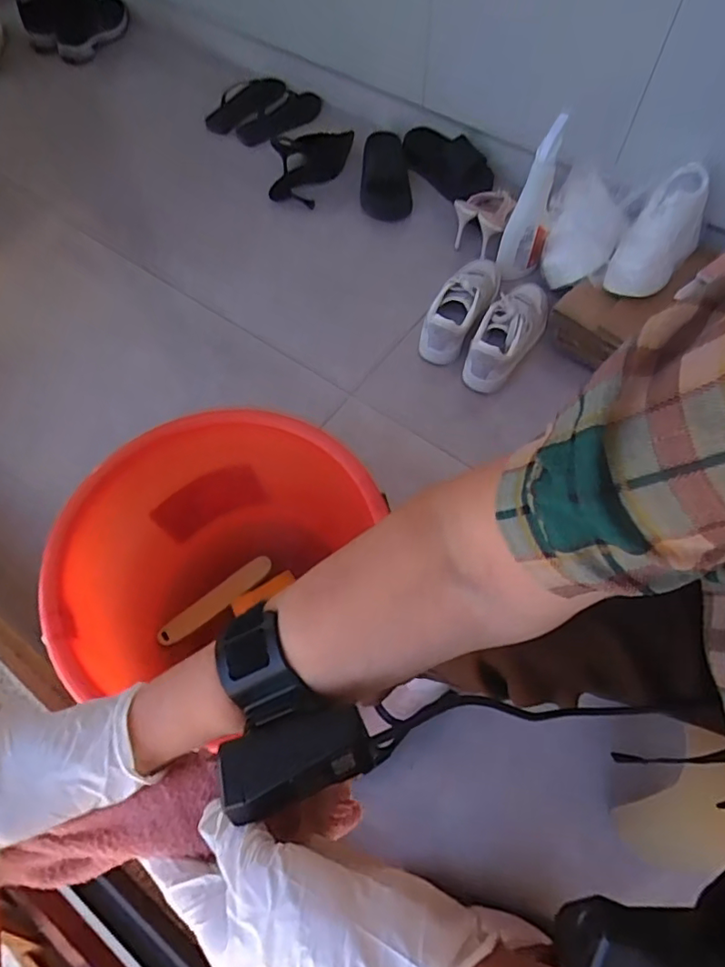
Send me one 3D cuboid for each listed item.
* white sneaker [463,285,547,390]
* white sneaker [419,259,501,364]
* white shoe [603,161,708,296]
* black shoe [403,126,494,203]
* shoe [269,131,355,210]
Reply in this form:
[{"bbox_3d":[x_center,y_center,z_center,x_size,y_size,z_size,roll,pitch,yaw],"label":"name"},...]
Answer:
[{"bbox_3d":[0.258,-0.264,0.968,0.084,0.095,0.234,32,68,16],"label":"white sneaker"},{"bbox_3d":[0.181,-0.318,1.005,0.089,0.095,0.229,22,65,12],"label":"white sneaker"},{"bbox_3d":[0.501,-0.414,0.944,0.100,0.084,0.243,35,87,17],"label":"white shoe"},{"bbox_3d":[0.169,-0.660,1.153,0.111,0.065,0.236,-33,67,-15],"label":"black shoe"},{"bbox_3d":[-0.117,-0.680,1.192,0.125,0.065,0.221,29,67,15],"label":"shoe"}]

